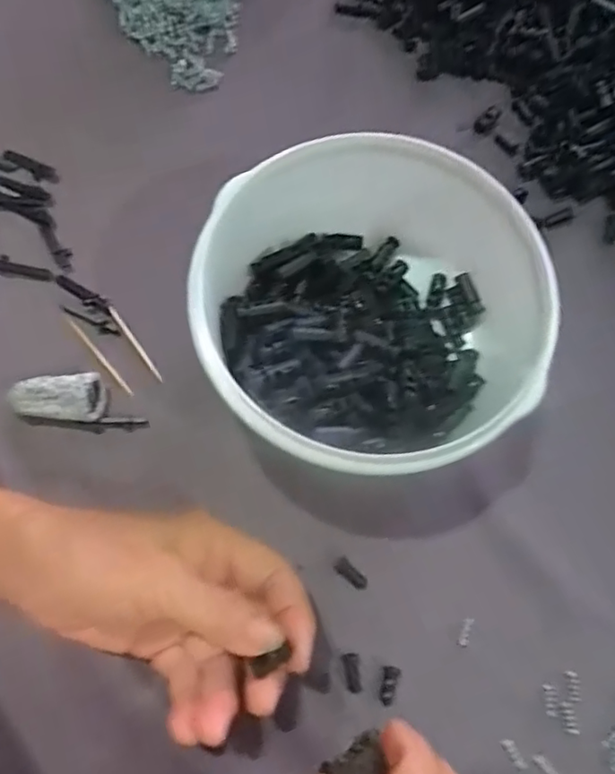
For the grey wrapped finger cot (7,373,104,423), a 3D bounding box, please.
[{"bbox_3d":[-0.132,0.007,0.312,0.045,0.020,0.022,-3,75,-2],"label":"grey wrapped finger cot"}]

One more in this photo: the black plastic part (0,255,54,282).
[{"bbox_3d":[-0.166,-0.069,0.338,0.040,0.004,0.010,10,75,2],"label":"black plastic part"}]

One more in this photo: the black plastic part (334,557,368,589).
[{"bbox_3d":[0.023,0.096,0.302,0.019,0.004,0.008,39,78,9],"label":"black plastic part"}]

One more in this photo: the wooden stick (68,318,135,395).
[{"bbox_3d":[-0.114,-0.016,0.328,0.004,0.004,0.057,-40,79,-11],"label":"wooden stick"}]

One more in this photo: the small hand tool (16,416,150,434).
[{"bbox_3d":[-0.119,0.020,0.314,0.065,0.009,0.007,1,75,-1],"label":"small hand tool"}]

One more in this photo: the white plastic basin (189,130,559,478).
[{"bbox_3d":[0.037,-0.037,0.299,0.173,0.075,0.158,0,75,-1],"label":"white plastic basin"}]

